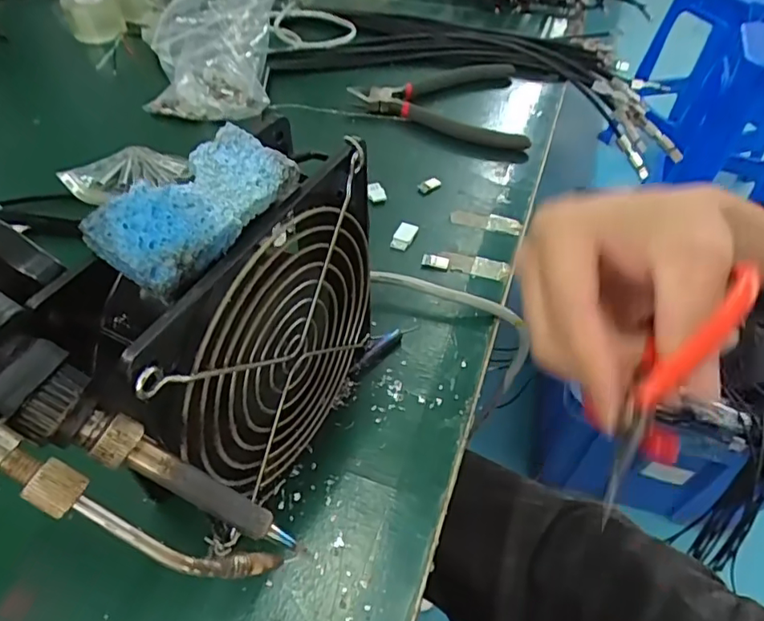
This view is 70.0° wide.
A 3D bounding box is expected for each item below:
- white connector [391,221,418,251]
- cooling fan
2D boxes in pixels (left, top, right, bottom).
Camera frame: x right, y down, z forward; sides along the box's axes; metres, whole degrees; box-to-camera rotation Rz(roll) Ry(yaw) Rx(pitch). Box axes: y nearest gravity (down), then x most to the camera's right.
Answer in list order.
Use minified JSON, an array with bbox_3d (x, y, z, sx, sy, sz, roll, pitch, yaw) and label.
[{"bbox_3d":[0.014,-0.047,0.341,0.013,0.006,0.018,19,51,14],"label":"white connector"},{"bbox_3d":[-0.049,0.011,0.211,0.044,0.120,0.120,23,52,17],"label":"cooling fan"}]

